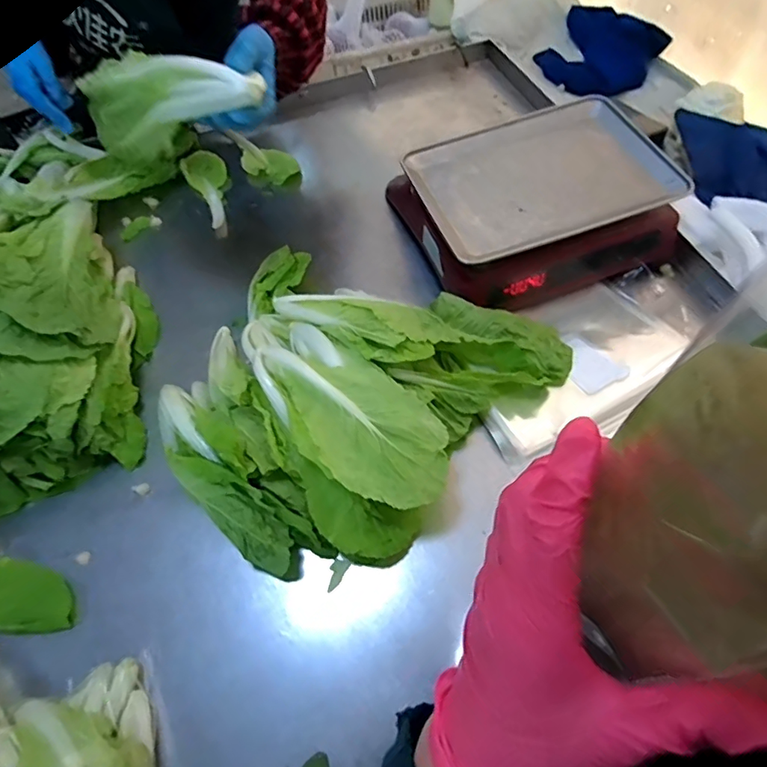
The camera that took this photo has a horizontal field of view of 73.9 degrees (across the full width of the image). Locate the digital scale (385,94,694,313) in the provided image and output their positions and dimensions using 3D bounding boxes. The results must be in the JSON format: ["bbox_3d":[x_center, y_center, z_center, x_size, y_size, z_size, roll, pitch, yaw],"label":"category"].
[{"bbox_3d":[0.212,-0.256,0.737,0.326,0.127,0.270,-18,59,-7],"label":"digital scale"}]

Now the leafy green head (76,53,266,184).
[{"bbox_3d":[-0.257,-0.329,0.608,0.250,0.122,0.055,-3,55,32],"label":"leafy green head"}]

